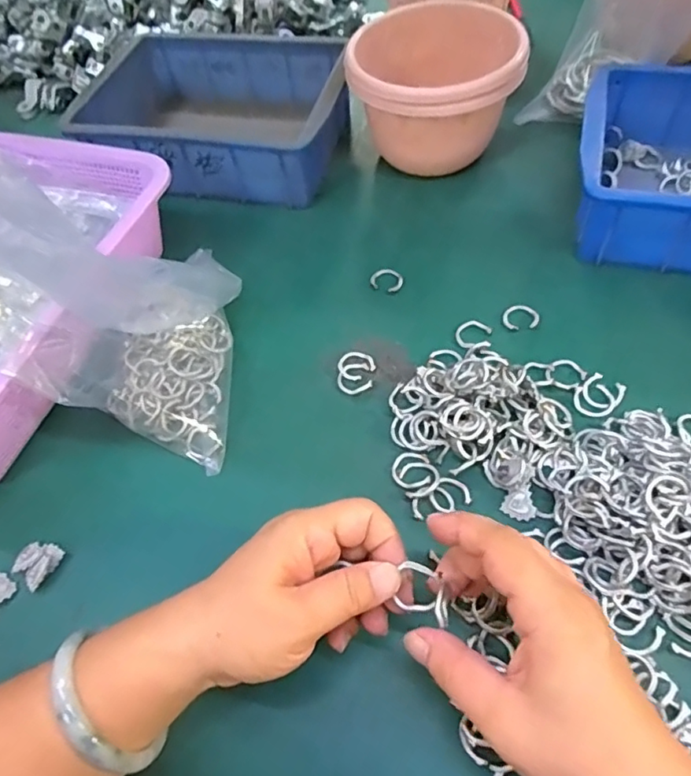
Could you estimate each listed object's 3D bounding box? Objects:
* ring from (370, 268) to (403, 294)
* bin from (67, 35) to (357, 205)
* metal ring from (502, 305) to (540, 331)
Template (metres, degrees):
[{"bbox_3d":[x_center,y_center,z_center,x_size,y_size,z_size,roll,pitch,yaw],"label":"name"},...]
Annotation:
[{"bbox_3d":[0.034,-0.090,0.455,0.026,0.005,0.025,-2,57,4],"label":"ring"},{"bbox_3d":[-0.123,-0.267,0.546,0.246,0.068,0.179,6,58,9],"label":"bin"},{"bbox_3d":[0.133,-0.055,0.420,0.026,0.004,0.023,1,57,6],"label":"metal ring"}]

